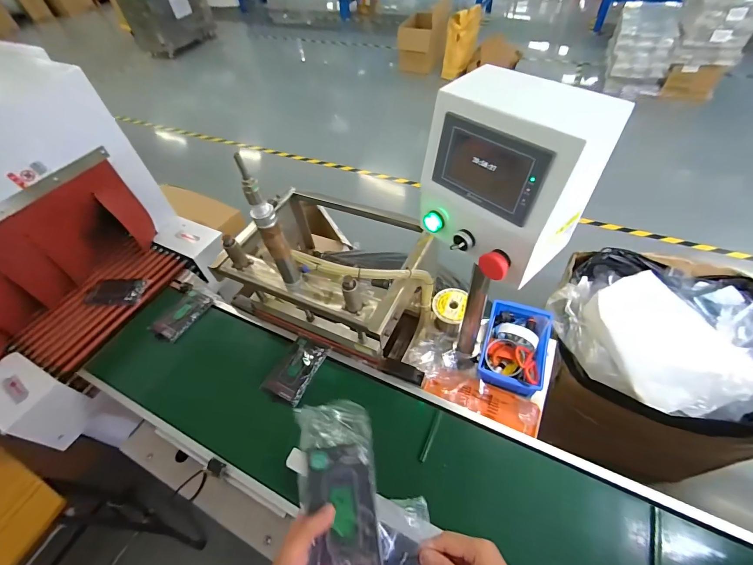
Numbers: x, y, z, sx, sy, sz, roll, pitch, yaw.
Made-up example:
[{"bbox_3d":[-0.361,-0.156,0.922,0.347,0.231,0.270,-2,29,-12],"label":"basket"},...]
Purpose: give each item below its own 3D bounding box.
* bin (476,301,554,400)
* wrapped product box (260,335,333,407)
[{"bbox_3d":[0.324,0.141,0.798,0.139,0.077,0.218,15,55,17],"label":"bin"},{"bbox_3d":[-0.174,0.187,0.759,0.091,0.019,0.146,19,56,20],"label":"wrapped product box"}]

